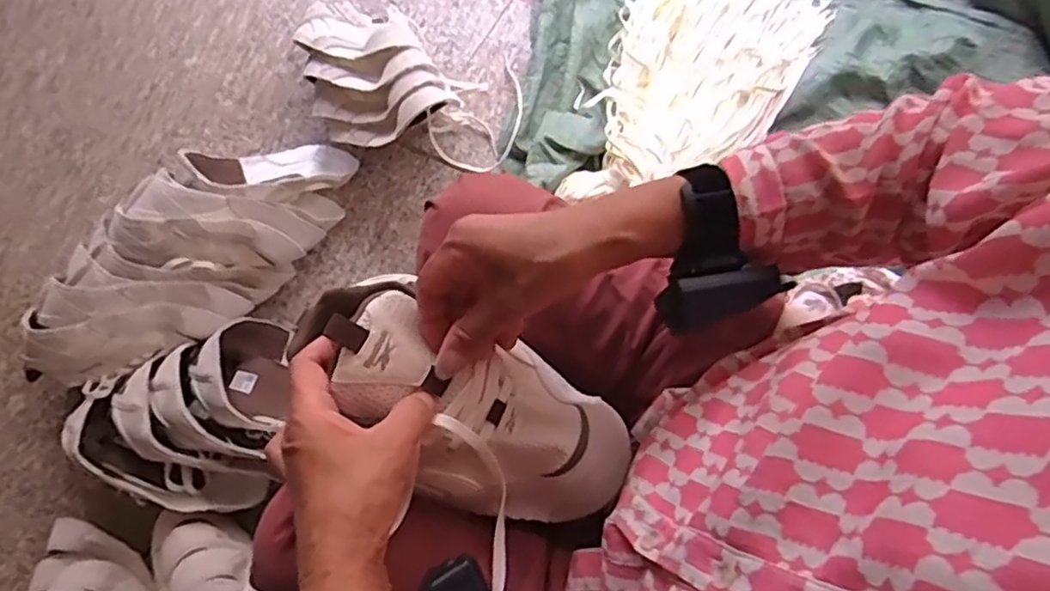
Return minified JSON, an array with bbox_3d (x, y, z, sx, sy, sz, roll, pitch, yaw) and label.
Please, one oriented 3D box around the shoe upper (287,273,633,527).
[{"bbox_3d":[-0.040,0.070,0.434,0.222,0.068,0.115,34,73,-13],"label":"shoe upper"}]

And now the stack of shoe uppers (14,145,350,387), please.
[{"bbox_3d":[-0.418,-0.070,0.824,0.205,0.134,0.438,43,78,8],"label":"stack of shoe uppers"}]

